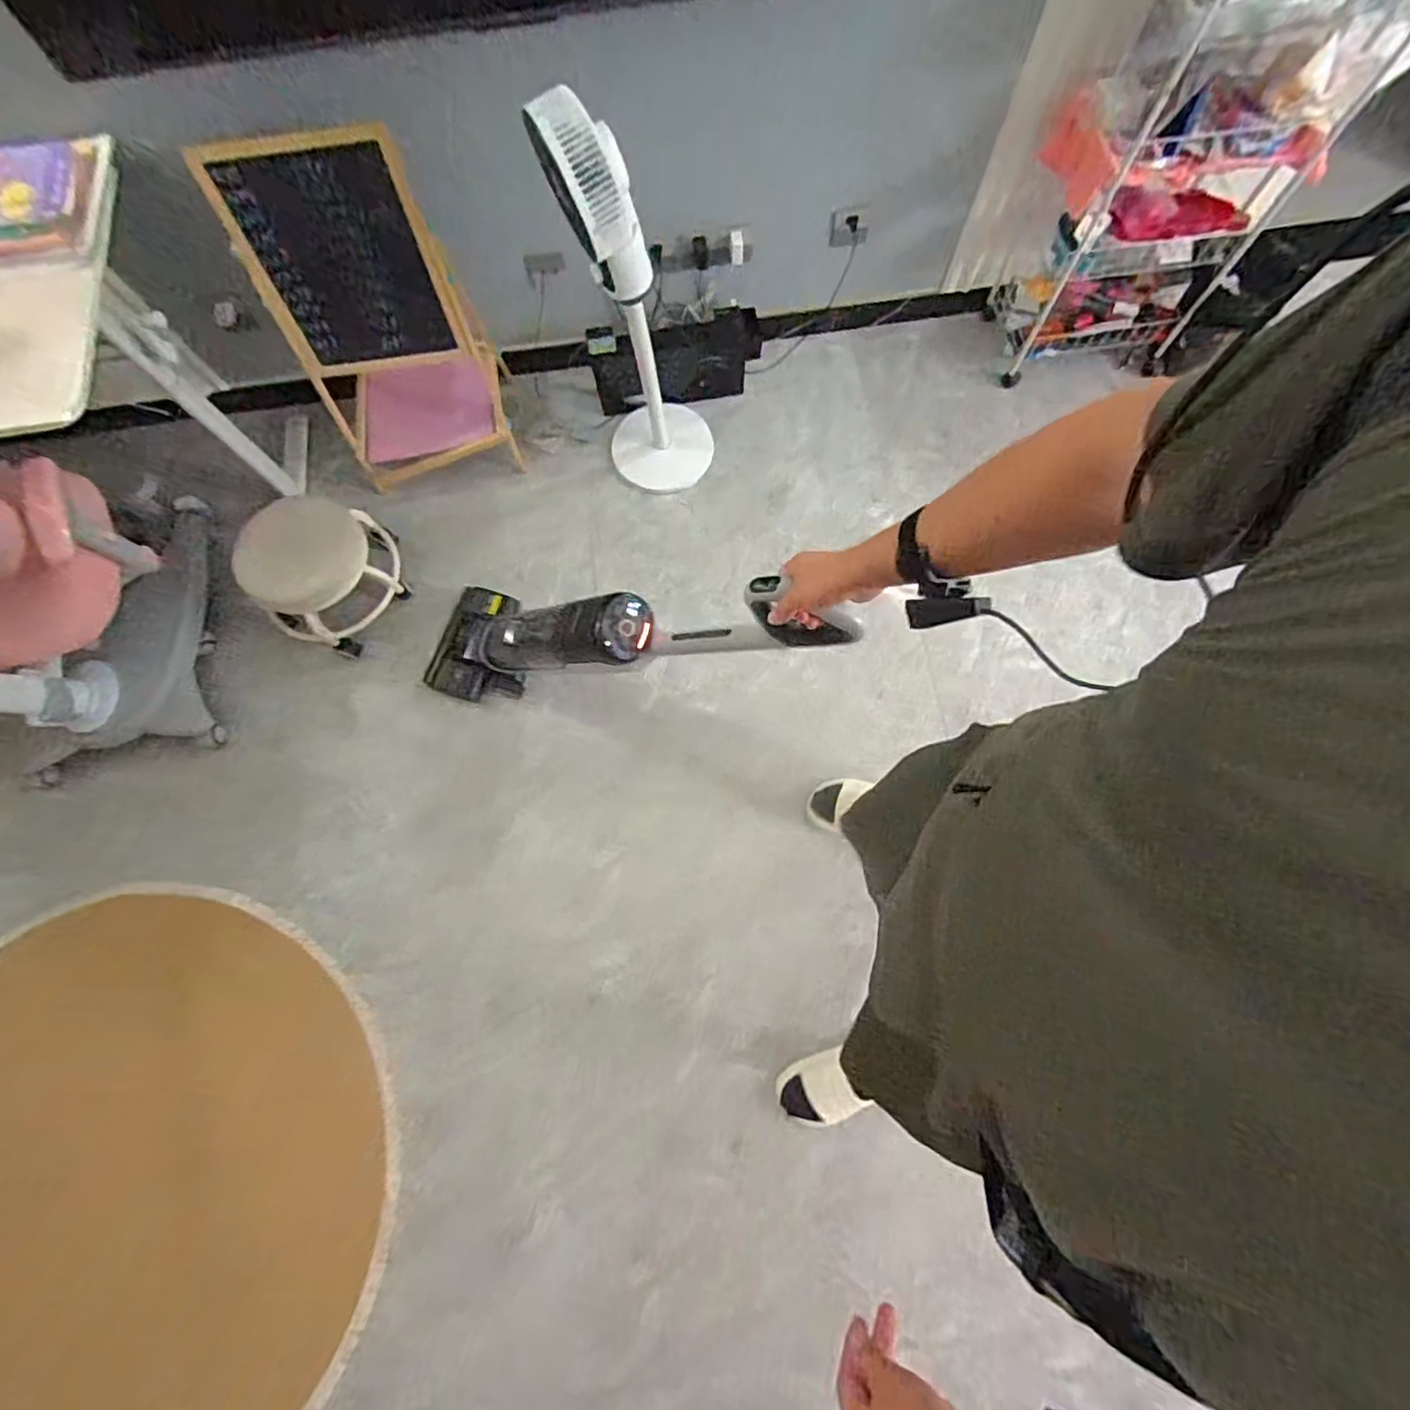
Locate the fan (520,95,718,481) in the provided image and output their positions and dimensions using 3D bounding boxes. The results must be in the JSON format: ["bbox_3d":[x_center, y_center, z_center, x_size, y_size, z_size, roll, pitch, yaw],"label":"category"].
[{"bbox_3d":[-0.129,-0.841,1.431,0.293,0.906,0.275,-3,74,0],"label":"fan"}]

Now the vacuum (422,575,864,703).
[{"bbox_3d":[-0.249,-0.134,1.265,0.175,1.210,0.264,33,72,-34],"label":"vacuum"}]

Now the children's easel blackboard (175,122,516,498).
[{"bbox_3d":[-0.797,-0.917,1.566,0.455,0.694,0.313,-9,74,-2],"label":"children's easel blackboard"}]

